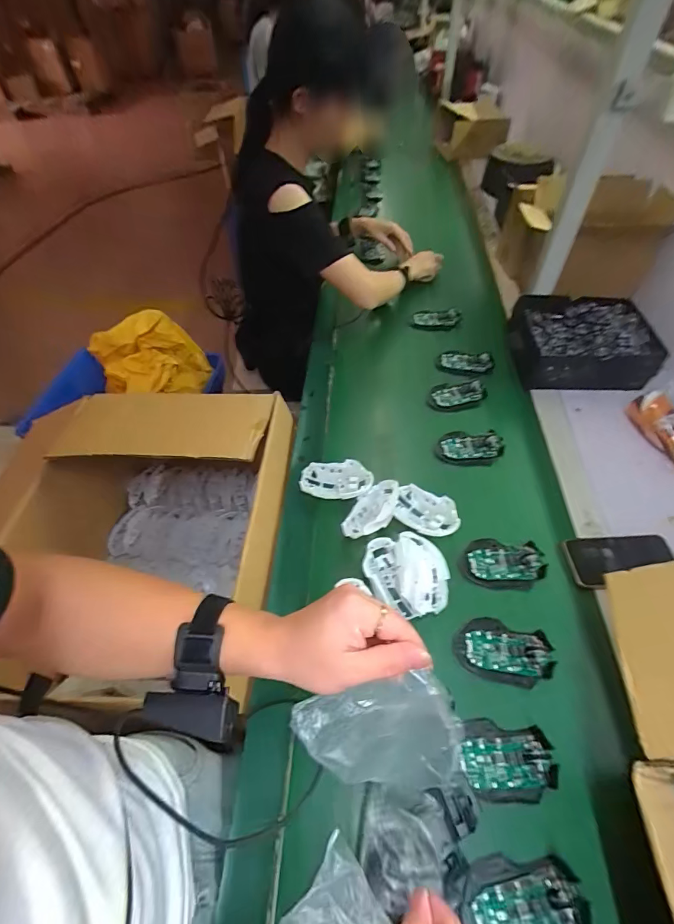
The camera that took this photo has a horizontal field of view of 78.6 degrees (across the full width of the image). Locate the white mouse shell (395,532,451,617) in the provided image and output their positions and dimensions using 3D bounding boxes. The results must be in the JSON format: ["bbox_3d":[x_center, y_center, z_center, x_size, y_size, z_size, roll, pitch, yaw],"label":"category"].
[{"bbox_3d":[0.118,0.155,0.571,0.069,0.043,0.112,2,51,1],"label":"white mouse shell"}]

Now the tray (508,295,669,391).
[{"bbox_3d":[0.487,-0.236,0.824,0.269,0.100,0.188,3,51,3],"label":"tray"}]

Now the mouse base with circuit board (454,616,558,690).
[{"bbox_3d":[0.211,0.240,0.523,0.117,0.017,0.071,14,52,11],"label":"mouse base with circuit board"}]

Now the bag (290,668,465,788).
[{"bbox_3d":[0.041,0.239,0.351,0.127,0.113,0.019,-23,13,3],"label":"bag"}]

